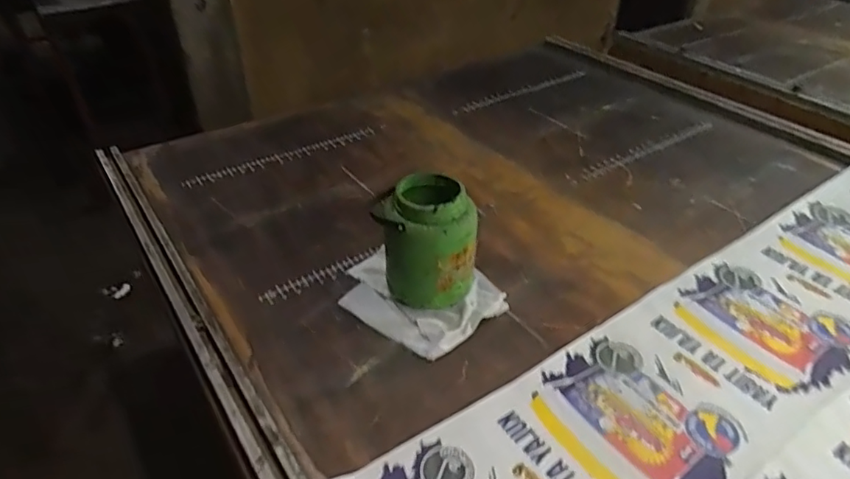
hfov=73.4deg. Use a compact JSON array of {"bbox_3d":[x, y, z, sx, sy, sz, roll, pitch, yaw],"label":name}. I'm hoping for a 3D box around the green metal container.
[{"bbox_3d":[0.000,0.012,1.027,0.186,0.227,0.145,1,37,-1],"label":"green metal container"}]

